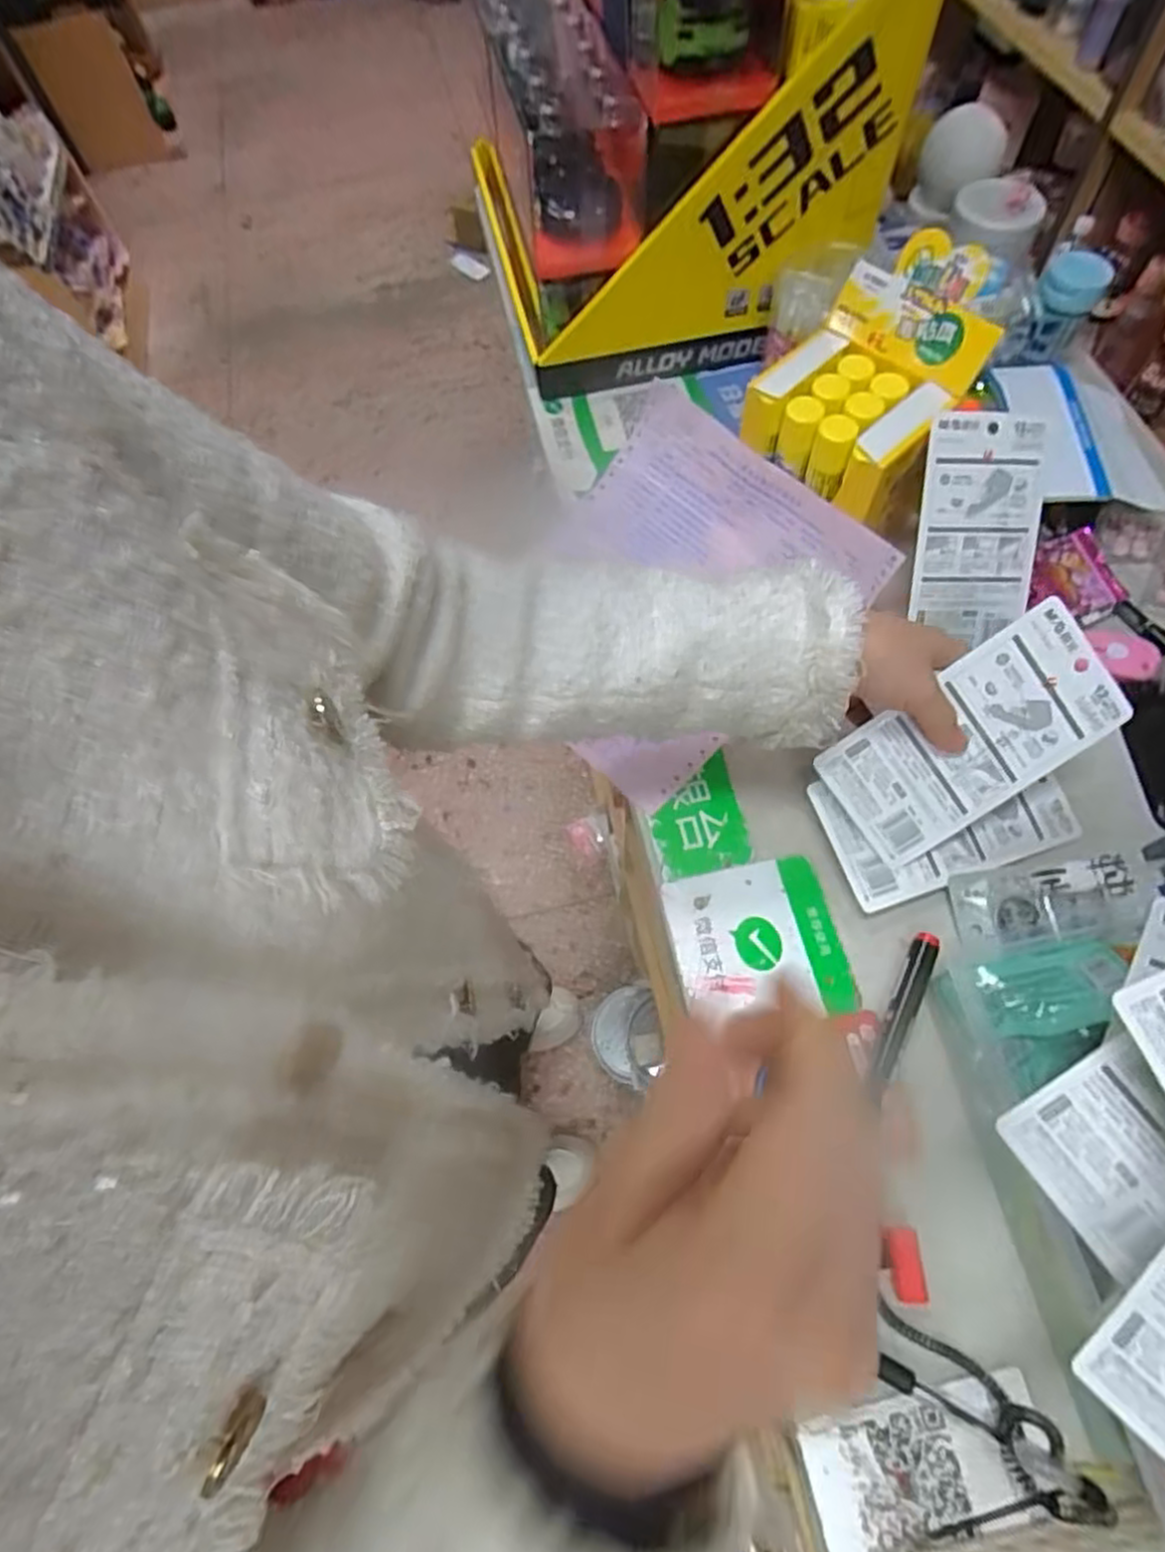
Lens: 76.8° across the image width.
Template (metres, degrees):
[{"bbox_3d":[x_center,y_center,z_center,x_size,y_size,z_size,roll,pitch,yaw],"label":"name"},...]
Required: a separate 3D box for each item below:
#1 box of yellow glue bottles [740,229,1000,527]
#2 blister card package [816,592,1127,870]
[{"bbox_3d":[0.198,-0.276,0.498,0.134,0.094,0.112,-41,69,-15],"label":"box of yellow glue bottles"},{"bbox_3d":[0.228,-0.018,0.429,0.159,0.008,0.092,-35,97,9],"label":"blister card package"}]

